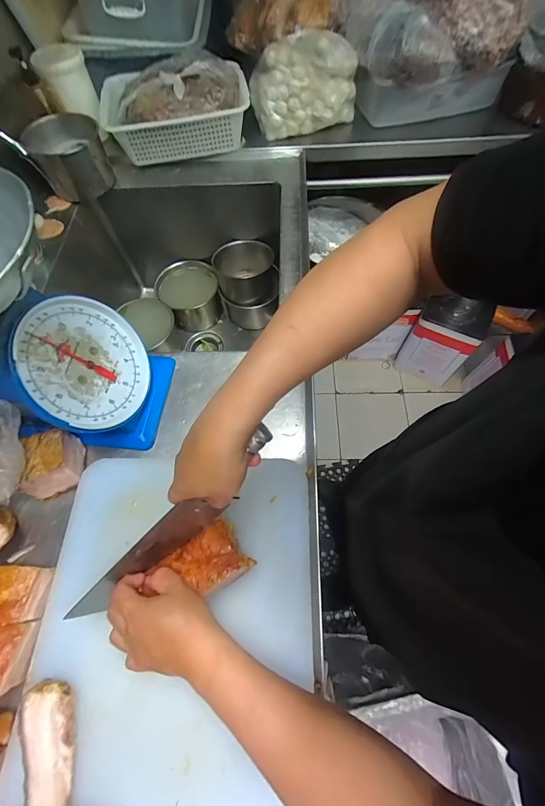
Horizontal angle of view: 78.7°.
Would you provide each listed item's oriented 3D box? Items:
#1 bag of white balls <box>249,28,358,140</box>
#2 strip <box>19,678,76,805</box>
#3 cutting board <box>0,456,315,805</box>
[{"bbox_3d":[0.073,-0.826,0.850,0.256,0.143,0.173,-10,65,-2],"label":"bag of white balls"},{"bbox_3d":[-0.239,0.386,0.352,0.048,0.027,0.148,-15,65,-4],"label":"strip"},{"bbox_3d":[-0.122,0.268,0.435,0.346,0.037,0.388,0,65,3],"label":"cutting board"}]

